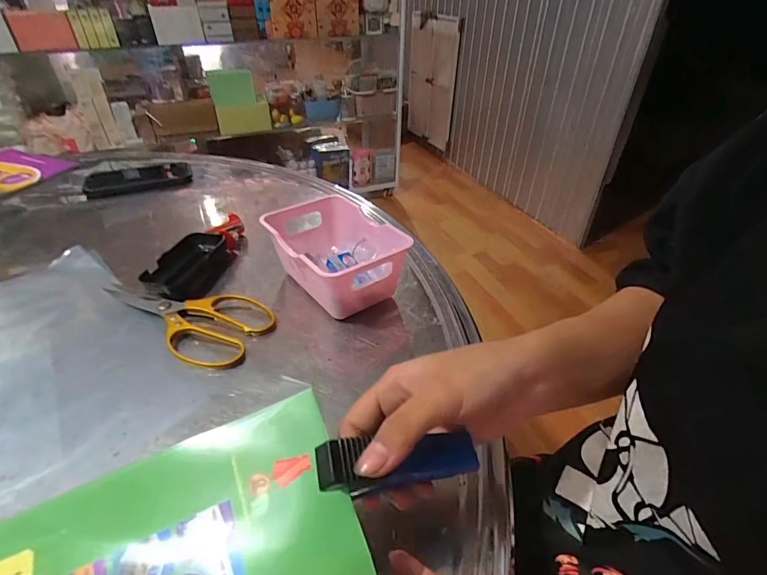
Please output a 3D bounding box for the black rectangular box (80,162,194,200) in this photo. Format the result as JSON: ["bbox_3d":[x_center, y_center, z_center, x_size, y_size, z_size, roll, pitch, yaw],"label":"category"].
[{"bbox_3d":[-0.402,-0.180,0.680,0.157,0.027,0.066,-6,39,-7],"label":"black rectangular box"}]

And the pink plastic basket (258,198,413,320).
[{"bbox_3d":[-0.053,-0.034,0.448,0.102,0.071,0.153,-26,45,-29],"label":"pink plastic basket"}]

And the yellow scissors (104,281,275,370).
[{"bbox_3d":[-0.200,0.019,0.427,0.197,0.012,0.095,24,44,28],"label":"yellow scissors"}]

